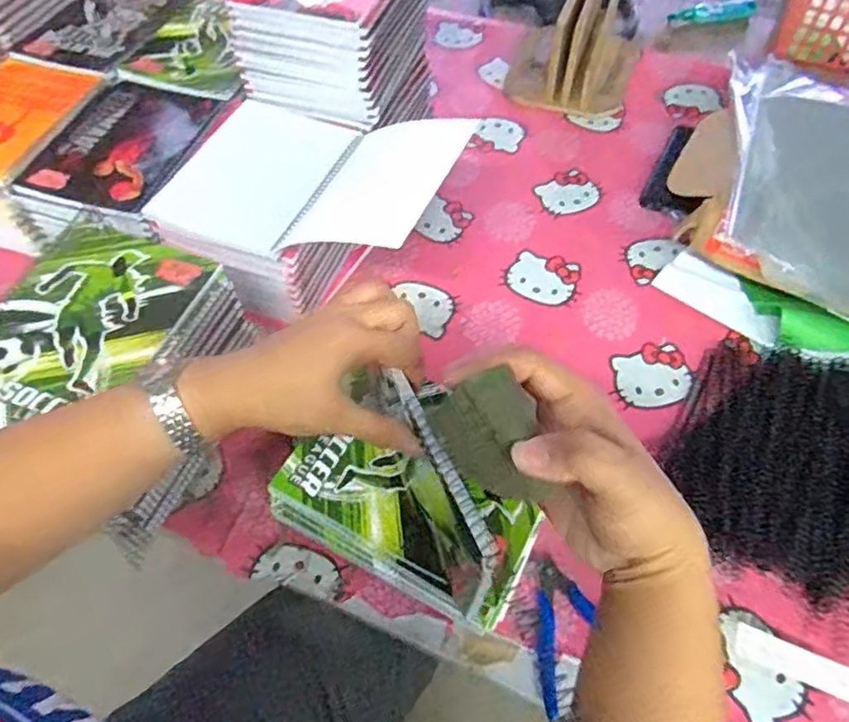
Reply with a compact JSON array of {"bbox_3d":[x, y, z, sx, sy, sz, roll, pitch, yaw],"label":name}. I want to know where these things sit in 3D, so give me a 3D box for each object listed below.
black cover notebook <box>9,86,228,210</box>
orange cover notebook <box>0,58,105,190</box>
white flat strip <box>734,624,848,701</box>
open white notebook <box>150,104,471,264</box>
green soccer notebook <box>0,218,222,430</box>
[{"bbox_3d":[-0.330,-0.242,0.697,0.156,0.015,0.192,13,58,10],"label":"black cover notebook"},{"bbox_3d":[-0.476,-0.276,0.720,0.151,0.016,0.203,18,59,13],"label":"orange cover notebook"},{"bbox_3d":[0.303,0.240,0.490,0.114,0.006,0.026,20,59,14],"label":"white flat strip"},{"bbox_3d":[-0.116,-0.189,0.623,0.285,0.064,0.210,18,59,13],"label":"open white notebook"},{"bbox_3d":[-0.282,-0.028,0.516,0.153,0.013,0.205,15,58,11],"label":"green soccer notebook"}]

